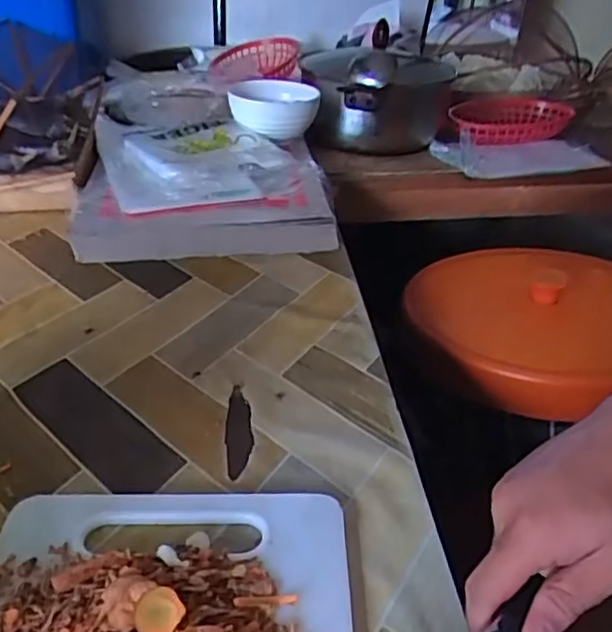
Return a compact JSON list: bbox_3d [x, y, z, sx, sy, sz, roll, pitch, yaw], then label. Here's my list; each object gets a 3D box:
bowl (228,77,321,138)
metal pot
[{"bbox_3d":[-0.049,-0.296,0.929,0.116,0.057,0.116,-4,32,-10],"label":"bowl"},{"bbox_3d":[0.102,-0.334,0.984,0.203,0.137,0.203,2,32,-1],"label":"metal pot"}]

